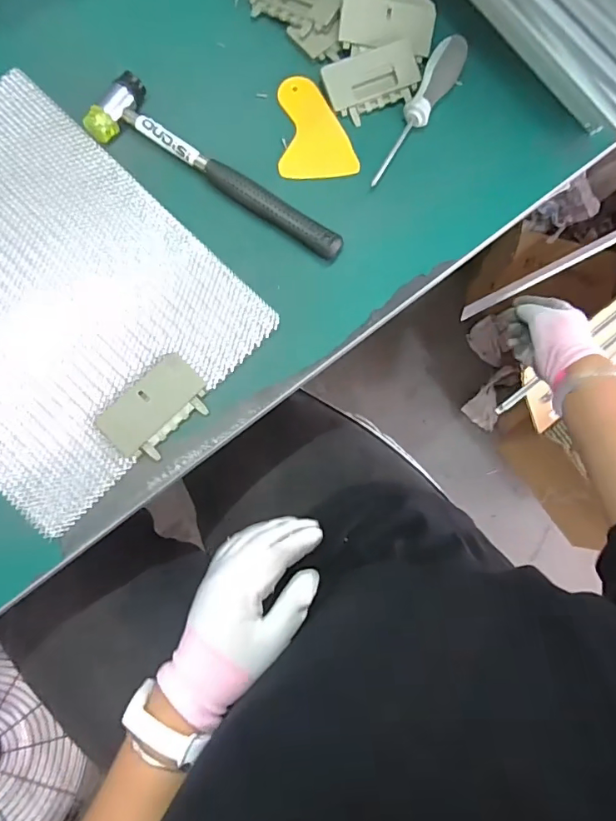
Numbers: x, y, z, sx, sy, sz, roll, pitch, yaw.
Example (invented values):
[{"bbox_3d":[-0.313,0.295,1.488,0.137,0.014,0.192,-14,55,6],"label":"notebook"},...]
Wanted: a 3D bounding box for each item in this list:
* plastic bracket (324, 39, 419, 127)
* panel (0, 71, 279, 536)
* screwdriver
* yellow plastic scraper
[{"bbox_3d":[0.060,-0.301,0.451,0.084,0.015,0.054,-22,83,-5],"label":"plastic bracket"},{"bbox_3d":[-0.224,-0.104,0.410,0.325,0.021,0.246,45,83,5],"label":"panel"},{"bbox_3d":[0.100,-0.265,0.442,0.028,0.024,0.147,27,82,3],"label":"screwdriver"},{"bbox_3d":[0.005,-0.256,0.450,0.068,0.004,0.098,-8,82,-3],"label":"yellow plastic scraper"}]

